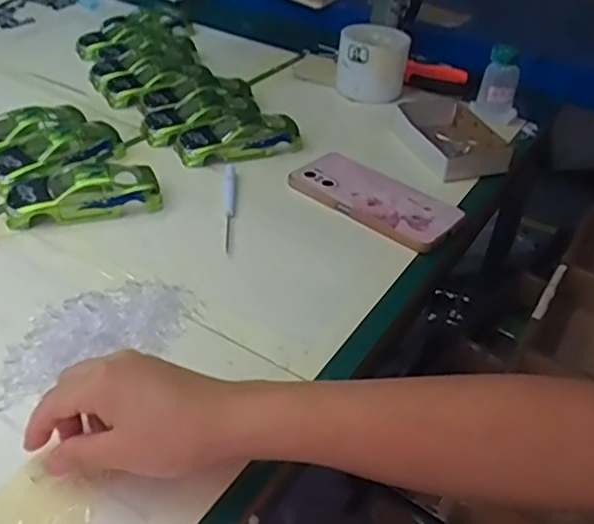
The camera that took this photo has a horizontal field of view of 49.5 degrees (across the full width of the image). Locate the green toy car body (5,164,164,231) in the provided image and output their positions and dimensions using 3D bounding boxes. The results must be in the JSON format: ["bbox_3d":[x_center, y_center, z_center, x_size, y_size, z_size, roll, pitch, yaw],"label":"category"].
[{"bbox_3d":[-0.186,-0.064,0.564,0.125,0.032,0.057,-7,40,-17],"label":"green toy car body"}]

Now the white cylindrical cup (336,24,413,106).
[{"bbox_3d":[0.093,-0.248,0.789,0.083,0.072,0.078,5,38,-1],"label":"white cylindrical cup"}]

